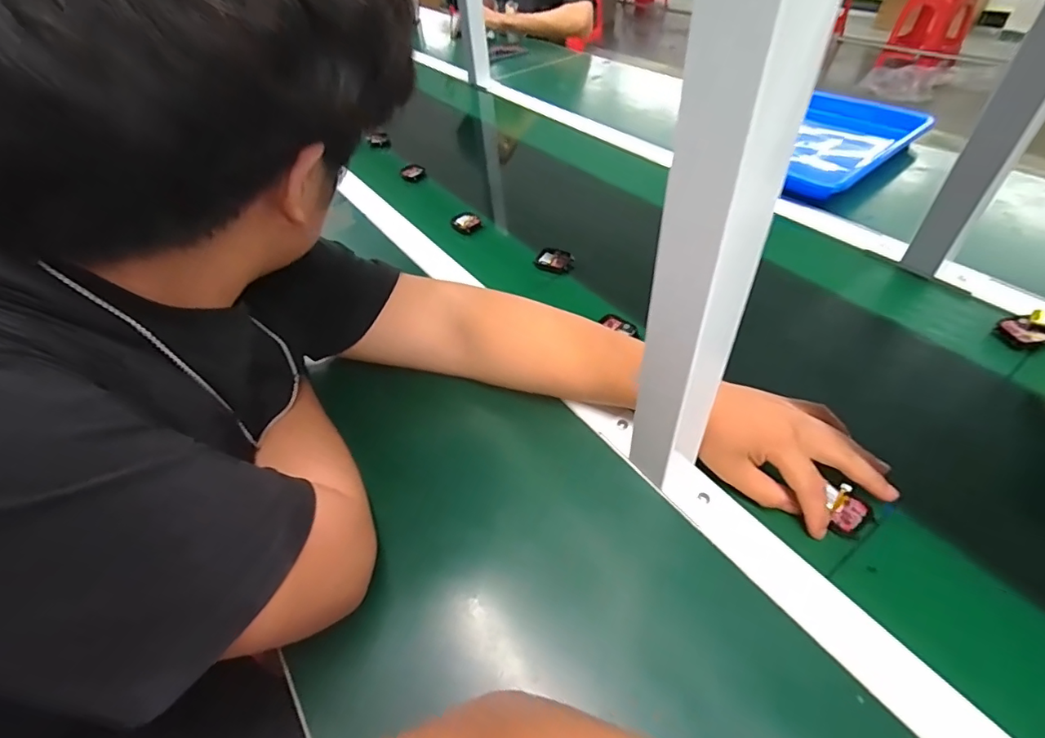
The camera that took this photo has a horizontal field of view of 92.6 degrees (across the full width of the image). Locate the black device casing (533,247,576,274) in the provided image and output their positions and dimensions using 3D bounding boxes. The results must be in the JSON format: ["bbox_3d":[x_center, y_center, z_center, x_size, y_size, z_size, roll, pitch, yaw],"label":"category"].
[{"bbox_3d":[0.043,-0.144,0.655,0.048,0.013,0.035,17,51,20],"label":"black device casing"}]

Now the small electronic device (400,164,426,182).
[{"bbox_3d":[-0.187,-0.336,0.855,0.042,0.023,0.017,-21,49,-14],"label":"small electronic device"}]

